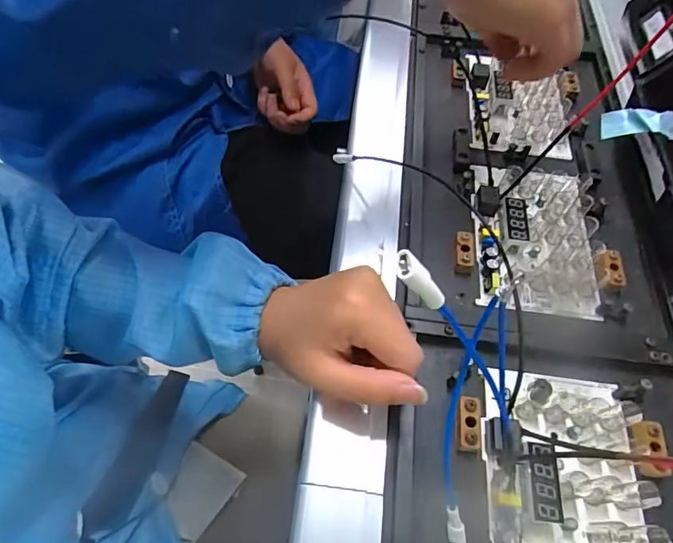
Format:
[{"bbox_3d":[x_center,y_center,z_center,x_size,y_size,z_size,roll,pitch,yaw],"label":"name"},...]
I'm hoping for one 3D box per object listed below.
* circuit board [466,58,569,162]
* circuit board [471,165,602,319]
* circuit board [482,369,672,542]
[{"bbox_3d":[0.170,-0.151,0.426,0.091,0.019,0.099,6,59,1],"label":"circuit board"},{"bbox_3d":[0.154,-0.032,0.356,0.086,0.023,0.131,8,59,2],"label":"circuit board"},{"bbox_3d":[0.131,0.122,0.259,0.085,0.019,0.134,7,59,2],"label":"circuit board"}]

